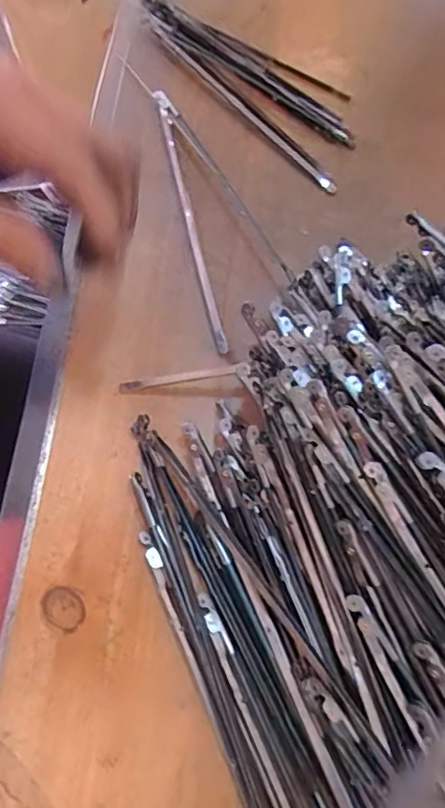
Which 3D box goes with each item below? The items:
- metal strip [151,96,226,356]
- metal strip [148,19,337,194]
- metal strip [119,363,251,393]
[{"bbox_3d":[-0.021,-0.119,0.329,0.007,0.004,0.193,-11,68,-7],"label":"metal strip"},{"bbox_3d":[0.009,-0.204,0.369,0.009,0.005,0.193,-35,73,-15],"label":"metal strip"},{"bbox_3d":[-0.020,-0.014,0.281,0.068,0.006,0.006,-8,67,10],"label":"metal strip"}]

